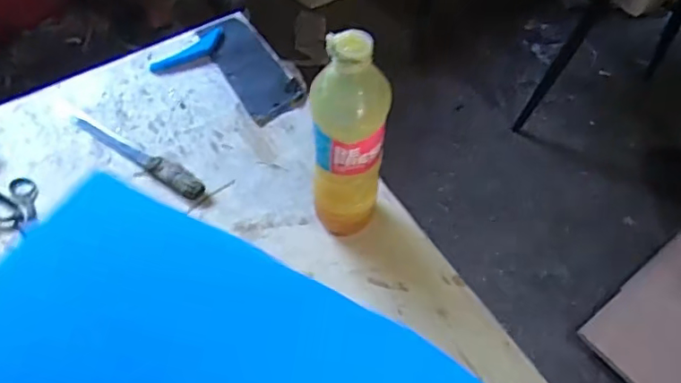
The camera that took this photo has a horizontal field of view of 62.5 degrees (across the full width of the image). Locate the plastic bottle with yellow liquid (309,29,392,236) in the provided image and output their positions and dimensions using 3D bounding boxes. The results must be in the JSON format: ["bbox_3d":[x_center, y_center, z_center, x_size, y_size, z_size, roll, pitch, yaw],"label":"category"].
[{"bbox_3d":[0.007,-0.042,0.580,0.075,0.262,0.058,7,56,3],"label":"plastic bottle with yellow liquid"}]

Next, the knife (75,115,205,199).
[{"bbox_3d":[-0.270,-0.052,0.751,0.228,0.017,0.031,32,61,18],"label":"knife"}]

